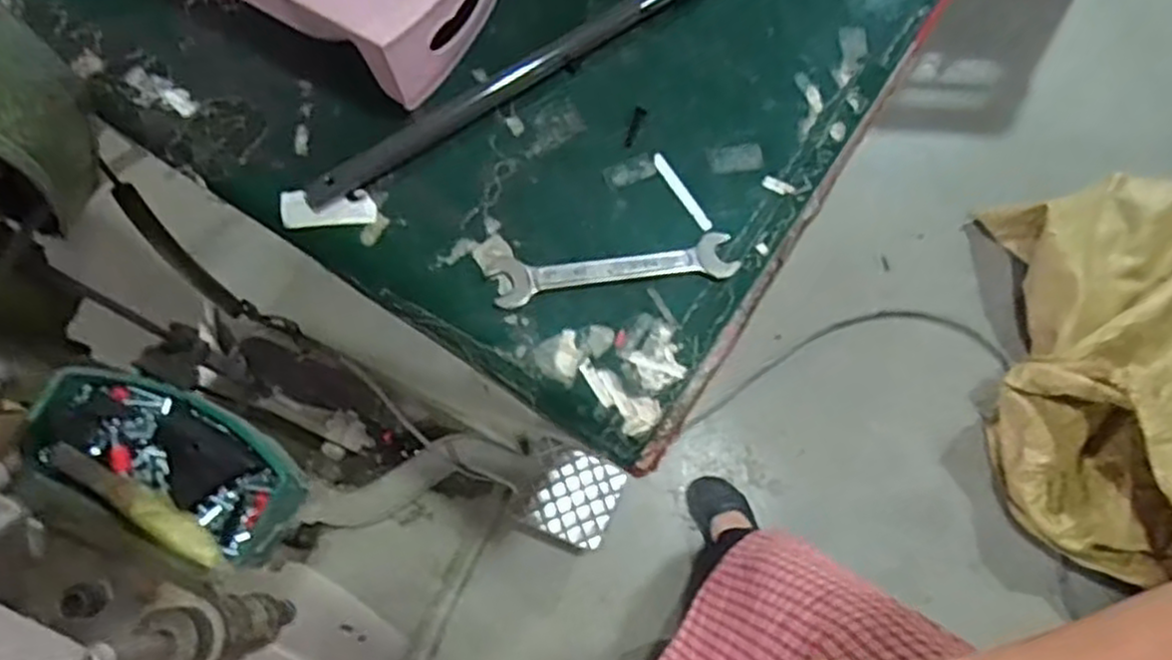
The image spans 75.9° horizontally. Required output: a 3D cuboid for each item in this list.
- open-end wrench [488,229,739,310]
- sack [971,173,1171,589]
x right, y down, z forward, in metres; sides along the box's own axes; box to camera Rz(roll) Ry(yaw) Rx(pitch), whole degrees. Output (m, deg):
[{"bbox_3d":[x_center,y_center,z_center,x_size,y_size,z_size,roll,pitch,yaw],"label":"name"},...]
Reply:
[{"bbox_3d":[0.019,-0.043,0.532,0.172,0.010,0.034,-9,75,-1],"label":"open-end wrench"},{"bbox_3d":[0.855,0.003,1.240,0.441,0.168,0.679,29,78,8],"label":"sack"}]

